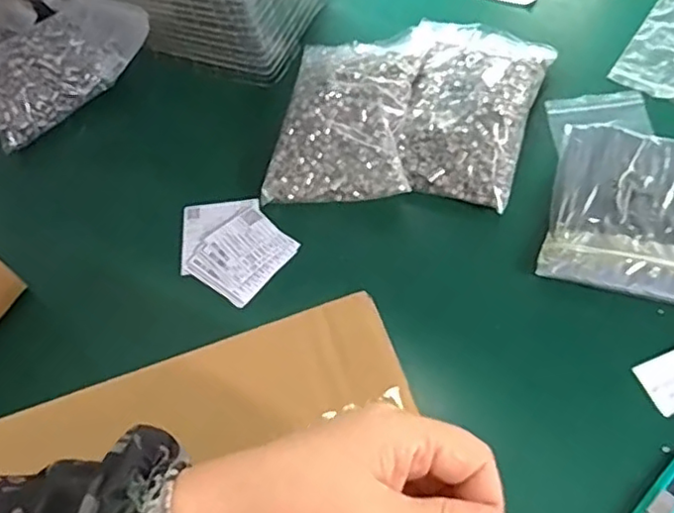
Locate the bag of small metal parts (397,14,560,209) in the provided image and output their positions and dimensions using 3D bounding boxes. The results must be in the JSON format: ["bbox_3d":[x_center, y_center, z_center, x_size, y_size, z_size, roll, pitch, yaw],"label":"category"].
[{"bbox_3d":[0.129,-0.162,0.653,0.152,0.040,0.226,18,63,15],"label":"bag of small metal parts"}]

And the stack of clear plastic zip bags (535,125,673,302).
[{"bbox_3d":[0.280,-0.044,0.585,0.148,0.024,0.180,13,62,12],"label":"stack of clear plastic zip bags"}]

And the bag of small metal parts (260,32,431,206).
[{"bbox_3d":[0.013,-0.151,0.655,0.137,0.051,0.211,6,61,8],"label":"bag of small metal parts"}]

